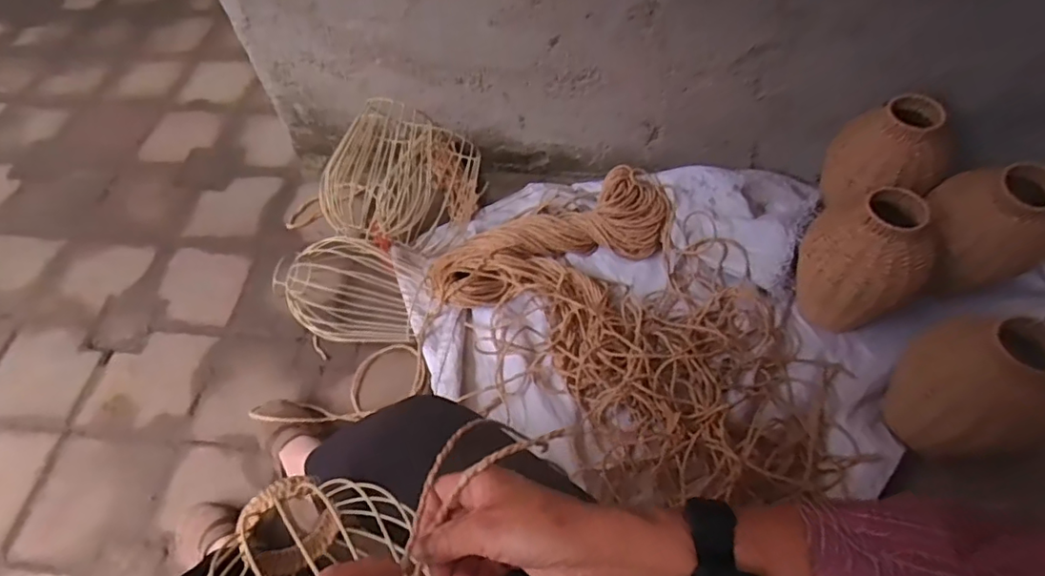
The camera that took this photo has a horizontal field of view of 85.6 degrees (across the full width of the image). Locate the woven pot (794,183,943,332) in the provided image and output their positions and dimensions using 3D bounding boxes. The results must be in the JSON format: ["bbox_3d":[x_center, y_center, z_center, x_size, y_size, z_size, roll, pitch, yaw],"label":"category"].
[{"bbox_3d":[0.570,-0.055,0.940,0.177,0.227,0.184,-1,56,2],"label":"woven pot"}]

